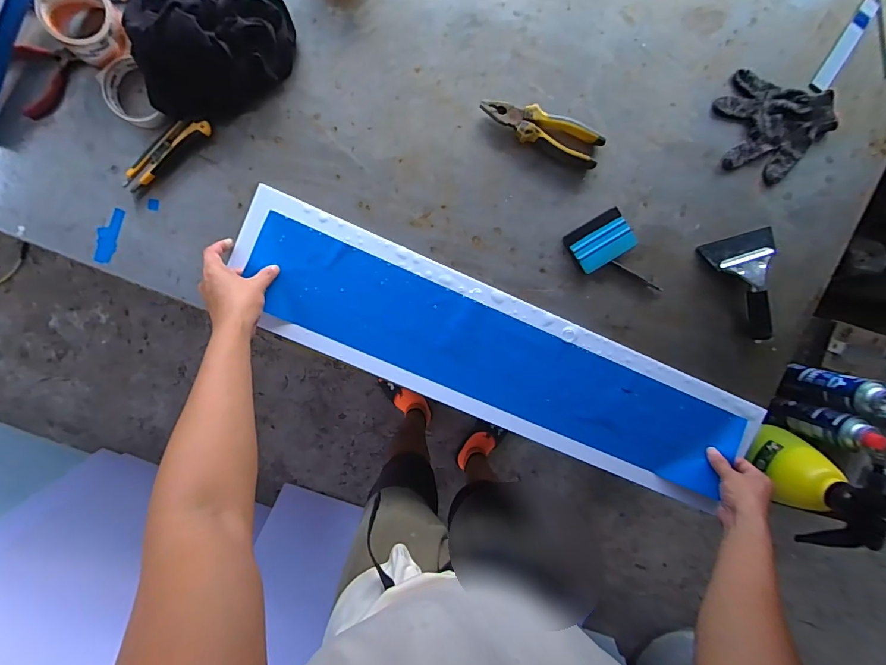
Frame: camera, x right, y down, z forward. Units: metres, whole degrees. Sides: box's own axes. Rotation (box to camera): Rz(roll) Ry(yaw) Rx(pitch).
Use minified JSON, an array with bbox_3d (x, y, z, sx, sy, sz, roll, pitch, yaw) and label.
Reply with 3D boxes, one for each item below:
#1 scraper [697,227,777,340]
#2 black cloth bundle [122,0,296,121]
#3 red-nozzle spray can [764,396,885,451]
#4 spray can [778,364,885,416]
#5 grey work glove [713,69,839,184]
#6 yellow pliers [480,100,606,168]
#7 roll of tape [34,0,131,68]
[{"bbox_3d":[0.494,-0.071,0.669,0.120,0.035,0.175,-13,97,-2],"label":"scraper"},{"bbox_3d":[-0.320,-0.399,0.558,0.220,0.080,0.164,-34,98,1],"label":"black cloth bundle"},{"bbox_3d":[0.743,0.180,0.811,0.060,0.189,0.066,0,97,-4],"label":"red-nozzle spray can"},{"bbox_3d":[0.764,0.113,0.809,0.058,0.167,0.070,10,96,-5],"label":"spray can"},{"bbox_3d":[0.521,-0.316,0.648,0.189,0.020,0.144,13,96,-5],"label":"grey work glove"},{"bbox_3d":[0.150,-0.309,0.622,0.189,0.026,0.055,20,95,-6],"label":"yellow pliers"},{"bbox_3d":[-0.477,-0.415,0.558,0.087,0.052,0.100,-45,97,2],"label":"roll of tape"}]

